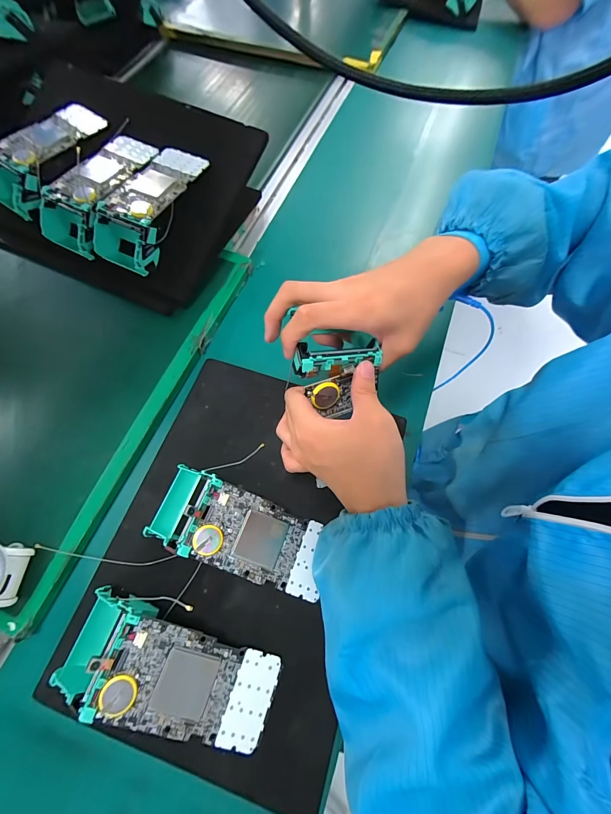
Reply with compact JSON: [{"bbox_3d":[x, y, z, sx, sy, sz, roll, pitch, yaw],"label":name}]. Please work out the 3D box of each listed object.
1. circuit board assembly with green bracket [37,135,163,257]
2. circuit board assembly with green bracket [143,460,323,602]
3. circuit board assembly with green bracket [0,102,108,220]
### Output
[{"bbox_3d":[-0.257,-0.271,0.411,0.076,0.062,0.160,27,71,10],"label":"circuit board assembly with green bracket"},{"bbox_3d":[-0.060,0.115,0.297,0.161,0.048,0.074,19,70,7],"label":"circuit board assembly with green bracket"},{"bbox_3d":[-0.338,-0.331,0.425,0.074,0.047,0.169,40,74,14],"label":"circuit board assembly with green bracket"}]

